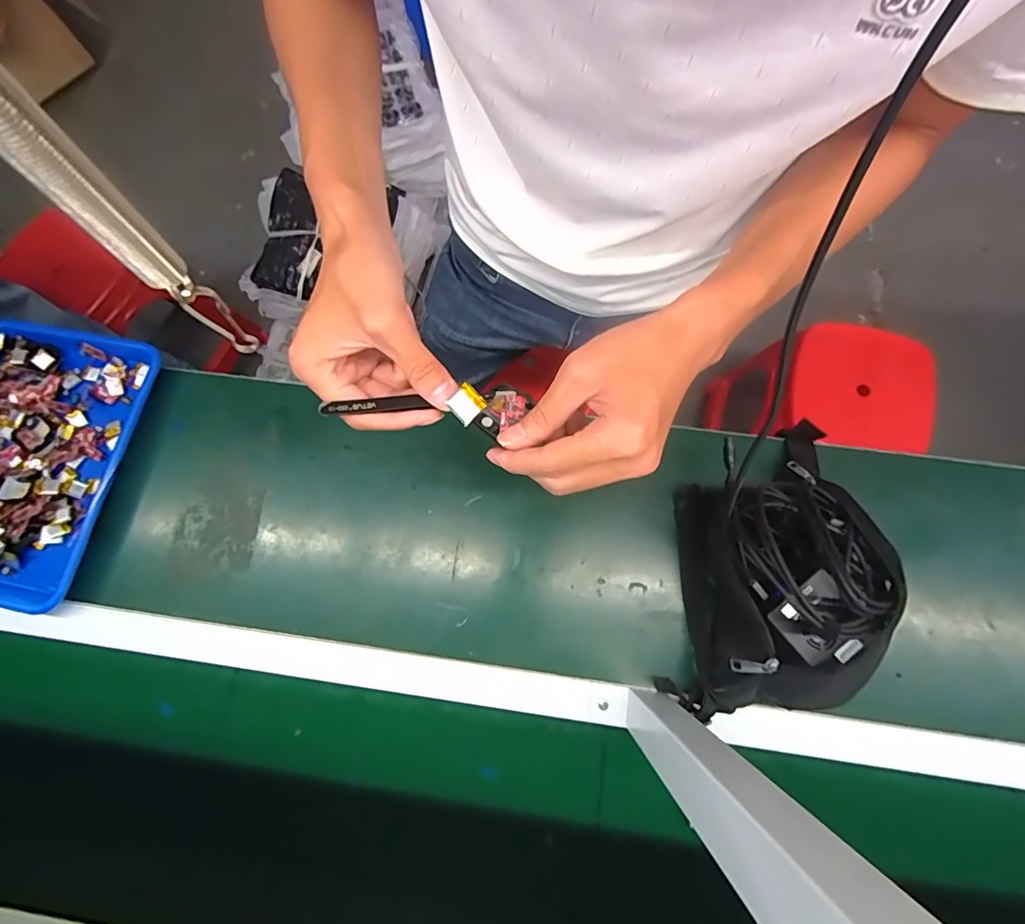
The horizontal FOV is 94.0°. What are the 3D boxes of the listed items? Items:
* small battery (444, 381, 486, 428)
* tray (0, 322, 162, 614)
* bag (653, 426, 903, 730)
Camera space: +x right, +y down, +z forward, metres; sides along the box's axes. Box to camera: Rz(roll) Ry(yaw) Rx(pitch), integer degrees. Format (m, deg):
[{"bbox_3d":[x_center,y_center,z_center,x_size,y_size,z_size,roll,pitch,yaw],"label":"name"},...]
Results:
[{"bbox_3d":[-0.028,-0.035,0.287,0.019,0.007,0.020,41,81,10],"label":"small battery"},{"bbox_3d":[-0.601,-0.005,0.587,0.244,0.033,0.334,11,77,4],"label":"tray"},{"bbox_3d":[0.261,0.101,0.481,0.161,0.128,0.314,11,77,4],"label":"bag"}]

